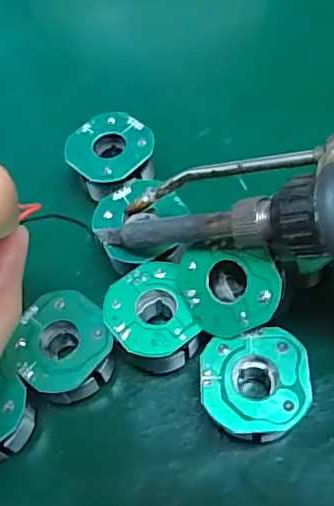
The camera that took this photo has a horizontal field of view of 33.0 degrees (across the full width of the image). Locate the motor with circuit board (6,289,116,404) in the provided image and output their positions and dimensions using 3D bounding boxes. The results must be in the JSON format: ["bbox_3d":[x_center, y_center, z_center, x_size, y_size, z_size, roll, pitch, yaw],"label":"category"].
[{"bbox_3d":[-0.032,0.031,0.179,0.029,0.023,0.031,-2,62,3],"label":"motor with circuit board"}]

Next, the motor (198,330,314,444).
[{"bbox_3d":[0.026,0.041,0.166,0.030,0.020,0.030,-2,62,3],"label":"motor"}]

